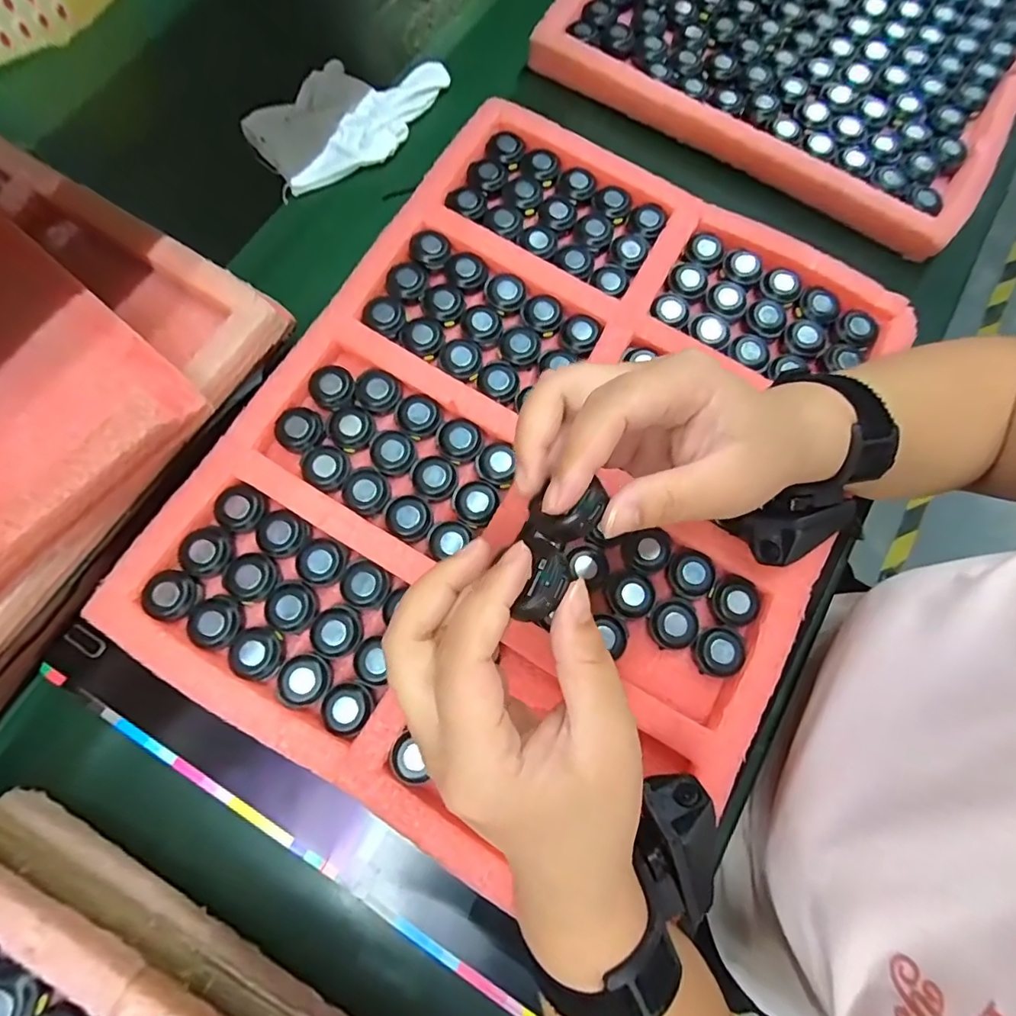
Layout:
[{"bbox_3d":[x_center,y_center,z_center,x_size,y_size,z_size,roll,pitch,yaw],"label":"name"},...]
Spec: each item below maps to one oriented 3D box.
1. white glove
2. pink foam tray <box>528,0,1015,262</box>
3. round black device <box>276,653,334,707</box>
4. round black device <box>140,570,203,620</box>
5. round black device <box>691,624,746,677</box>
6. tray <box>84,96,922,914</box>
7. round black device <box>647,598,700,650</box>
[{"bbox_3d":[-0.131,-0.331,0.429,0.096,0.029,0.162,39,77,12],"label":"white glove"},{"bbox_3d":[0.314,-0.508,0.469,0.391,0.036,0.527,31,76,6],"label":"pink foam tray"},{"bbox_3d":[-0.117,0.099,0.287,0.029,0.009,0.027,0,72,1],"label":"round black device"},{"bbox_3d":[-0.198,0.052,0.296,0.027,0.012,0.028,1,75,-2],"label":"round black device"},{"bbox_3d":[0.127,0.085,0.303,0.030,0.013,0.027,-22,77,-8],"label":"round black device"},{"bbox_3d":[0.028,-0.037,0.330,0.353,0.044,0.454,29,76,5],"label":"tray"},{"bbox_3d":[0.100,0.070,0.306,0.030,0.009,0.029,1,75,-2],"label":"round black device"}]

